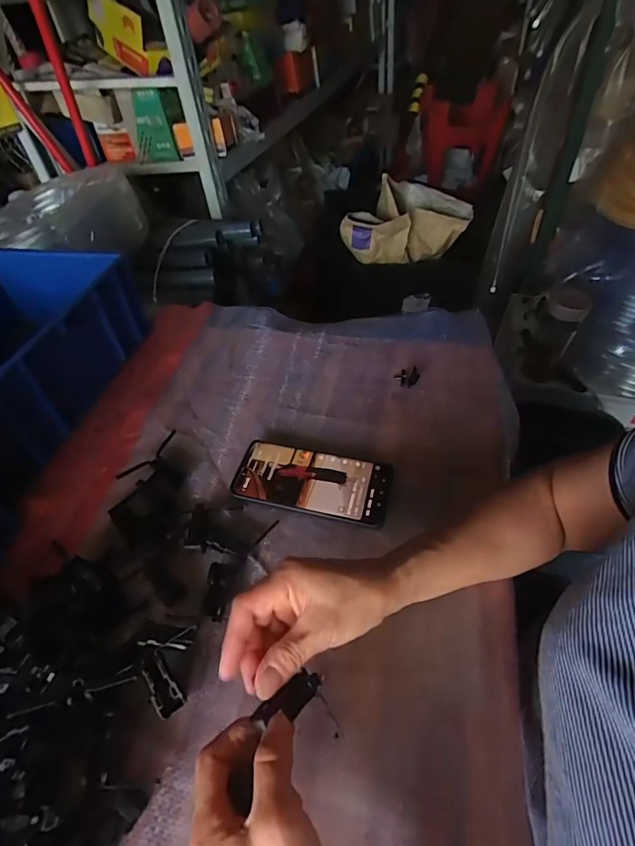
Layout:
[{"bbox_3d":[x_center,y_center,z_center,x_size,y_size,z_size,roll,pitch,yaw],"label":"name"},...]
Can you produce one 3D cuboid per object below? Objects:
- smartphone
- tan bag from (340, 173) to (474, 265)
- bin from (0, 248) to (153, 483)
[{"bbox_3d":[-0.005,0.064,0.470,0.163,0.015,0.078,9,49,12],"label":"smartphone"},{"bbox_3d":[0.238,-0.535,1.215,0.390,0.196,0.136,-18,48,-11],"label":"tan bag"},{"bbox_3d":[-0.421,-0.089,0.568,0.258,0.120,0.329,5,48,8],"label":"bin"}]

